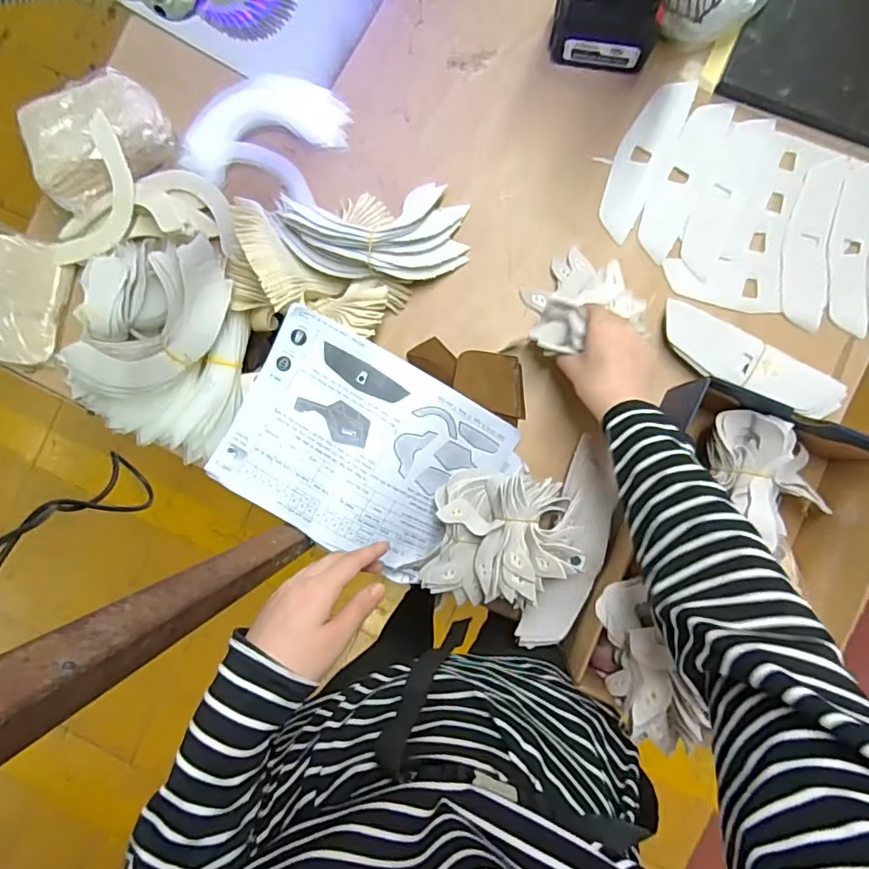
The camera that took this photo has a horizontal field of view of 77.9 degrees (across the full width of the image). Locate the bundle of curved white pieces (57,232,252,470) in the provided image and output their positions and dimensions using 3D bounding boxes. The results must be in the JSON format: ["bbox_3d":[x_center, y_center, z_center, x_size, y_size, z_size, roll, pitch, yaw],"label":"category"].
[{"bbox_3d":[-0.292,-0.098,0.579,0.173,0.097,0.234,16,90,3],"label":"bundle of curved white pieces"}]

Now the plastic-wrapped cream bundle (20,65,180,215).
[{"bbox_3d":[-0.385,-0.336,0.612,0.156,0.059,0.115,-38,88,2],"label":"plastic-wrapped cream bundle"}]

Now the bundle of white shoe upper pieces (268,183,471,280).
[{"bbox_3d":[-0.065,-0.231,0.608,0.219,0.054,0.110,-5,89,-12],"label":"bundle of white shoe upper pieces"}]

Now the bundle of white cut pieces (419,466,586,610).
[{"bbox_3d":[0.069,0.113,0.571,0.176,0.068,0.147,-6,89,3],"label":"bundle of white cut pieces"}]

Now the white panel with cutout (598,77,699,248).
[{"bbox_3d":[0.243,-0.324,0.630,0.055,0.006,0.192,26,91,3],"label":"white panel with cutout"}]

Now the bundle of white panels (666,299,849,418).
[{"bbox_3d":[0.352,-0.081,0.605,0.206,0.037,0.066,26,91,3],"label":"bundle of white panels"}]

